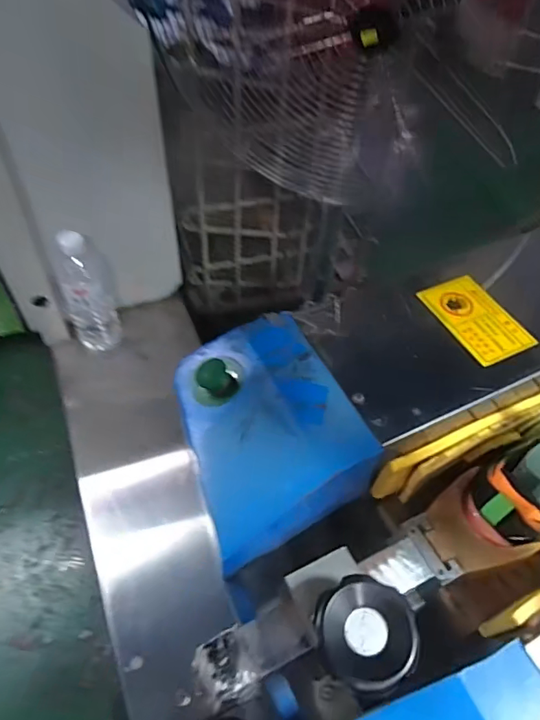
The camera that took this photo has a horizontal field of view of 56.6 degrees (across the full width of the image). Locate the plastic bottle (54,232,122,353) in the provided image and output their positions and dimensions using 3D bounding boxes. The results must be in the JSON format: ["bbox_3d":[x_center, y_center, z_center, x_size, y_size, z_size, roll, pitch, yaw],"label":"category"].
[{"bbox_3d":[-0.276,-0.098,0.761,0.075,0.200,0.061,-16,55,-15],"label":"plastic bottle"}]

